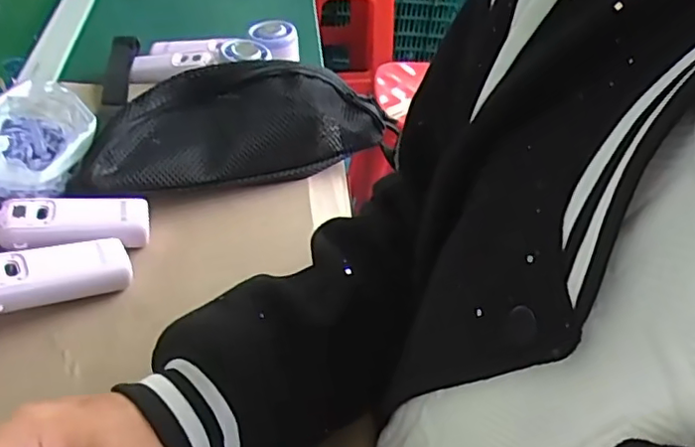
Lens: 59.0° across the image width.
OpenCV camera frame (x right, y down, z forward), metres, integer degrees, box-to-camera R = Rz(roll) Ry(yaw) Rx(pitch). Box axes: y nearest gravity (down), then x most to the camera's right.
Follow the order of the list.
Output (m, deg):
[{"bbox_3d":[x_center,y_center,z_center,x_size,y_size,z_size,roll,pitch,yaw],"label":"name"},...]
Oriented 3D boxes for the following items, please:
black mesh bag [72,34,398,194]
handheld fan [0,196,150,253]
[{"bbox_3d":[-0.090,-0.092,0.558,0.283,0.095,0.105,-10,45,-19],"label":"black mesh bag"},{"bbox_3d":[-0.233,0.002,0.454,0.161,0.054,0.066,-3,43,-12],"label":"handheld fan"}]

